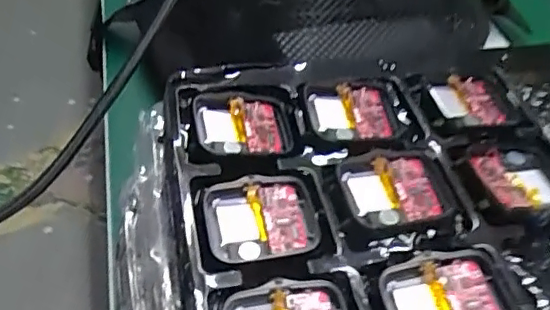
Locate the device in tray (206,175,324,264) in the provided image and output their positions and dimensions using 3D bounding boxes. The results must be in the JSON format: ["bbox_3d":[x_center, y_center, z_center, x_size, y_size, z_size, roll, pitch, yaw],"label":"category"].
[{"bbox_3d":[-0.005,0.026,0.229,0.044,0.009,0.036,-3,47,-8],"label":"device in tray"}]

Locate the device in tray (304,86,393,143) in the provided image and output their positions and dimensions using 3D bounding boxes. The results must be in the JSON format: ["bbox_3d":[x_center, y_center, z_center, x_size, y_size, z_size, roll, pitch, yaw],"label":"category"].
[{"bbox_3d":[0.035,-0.018,0.267,0.041,0.012,0.035,5,46,-1],"label":"device in tray"}]

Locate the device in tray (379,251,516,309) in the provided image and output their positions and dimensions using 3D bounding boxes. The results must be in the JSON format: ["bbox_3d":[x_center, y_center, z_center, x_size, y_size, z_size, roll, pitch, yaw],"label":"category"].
[{"bbox_3d":[0.062,0.052,0.205,0.042,0.006,0.038,-7,48,-12],"label":"device in tray"}]

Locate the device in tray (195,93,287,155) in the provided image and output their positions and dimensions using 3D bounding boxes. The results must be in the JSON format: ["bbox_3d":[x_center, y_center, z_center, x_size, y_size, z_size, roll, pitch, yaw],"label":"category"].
[{"bbox_3d":[-0.015,-0.012,0.258,0.041,0.009,0.035,-1,47,-7],"label":"device in tray"}]

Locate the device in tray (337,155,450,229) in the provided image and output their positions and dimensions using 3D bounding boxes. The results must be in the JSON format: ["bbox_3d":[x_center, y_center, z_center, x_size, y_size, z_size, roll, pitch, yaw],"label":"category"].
[{"bbox_3d":[0.049,0.014,0.236,0.039,0.004,0.033,-7,48,-12],"label":"device in tray"}]

